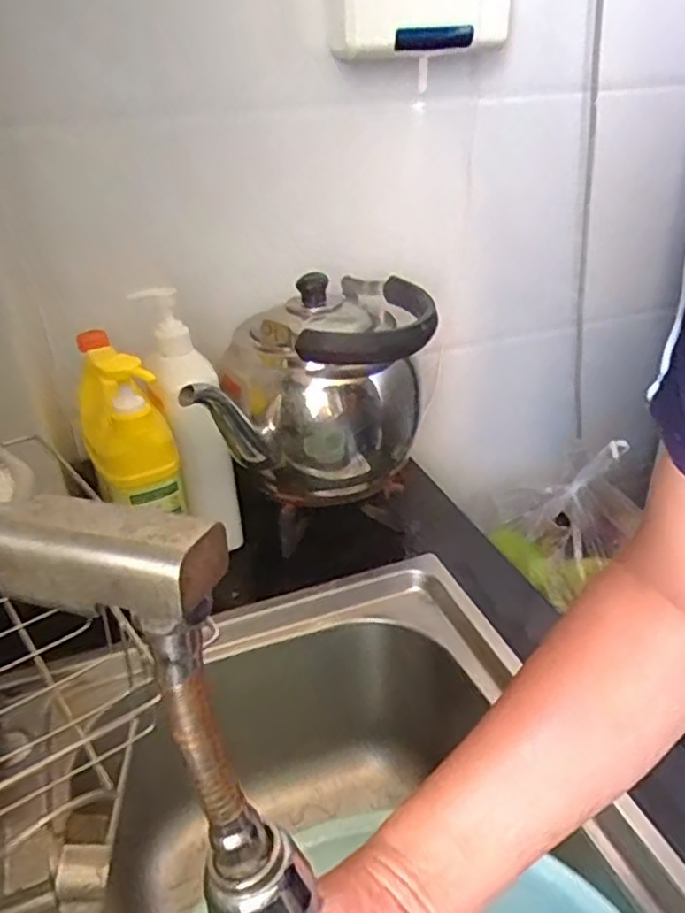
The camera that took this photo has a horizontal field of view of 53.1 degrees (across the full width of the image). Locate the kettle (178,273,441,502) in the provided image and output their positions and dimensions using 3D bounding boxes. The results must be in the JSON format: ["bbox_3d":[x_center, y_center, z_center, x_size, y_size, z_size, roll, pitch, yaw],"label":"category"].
[{"bbox_3d":[-0.029,-0.059,0.688,0.251,0.180,0.172,-11,32,-15],"label":"kettle"}]

